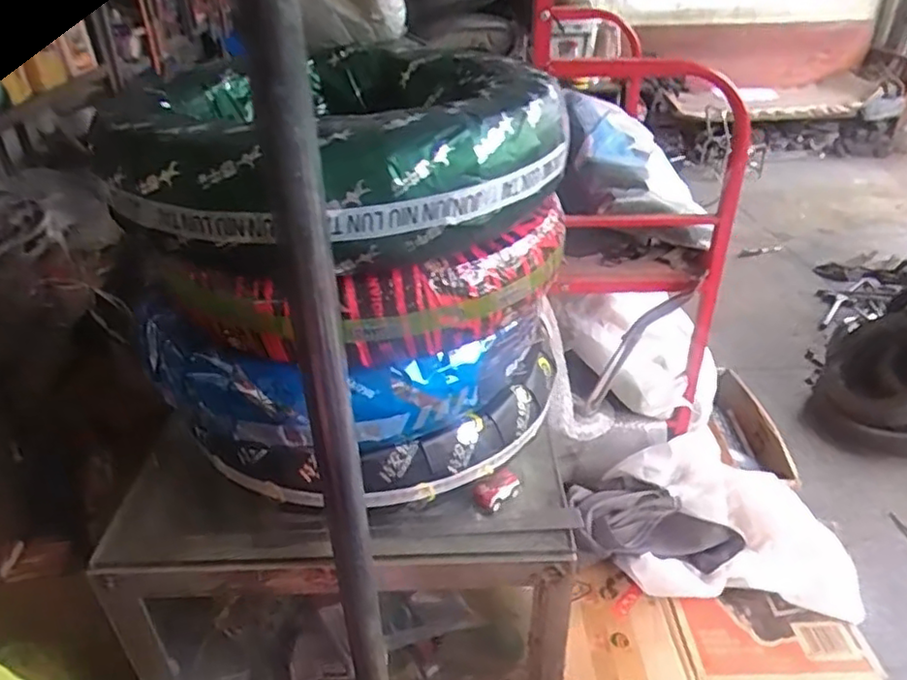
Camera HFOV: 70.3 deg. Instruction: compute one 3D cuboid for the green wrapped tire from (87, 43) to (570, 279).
[{"bbox_3d":[-0.111,-0.179,0.571,0.358,0.090,0.380,-1,32,1],"label":"green wrapped tire"}]

